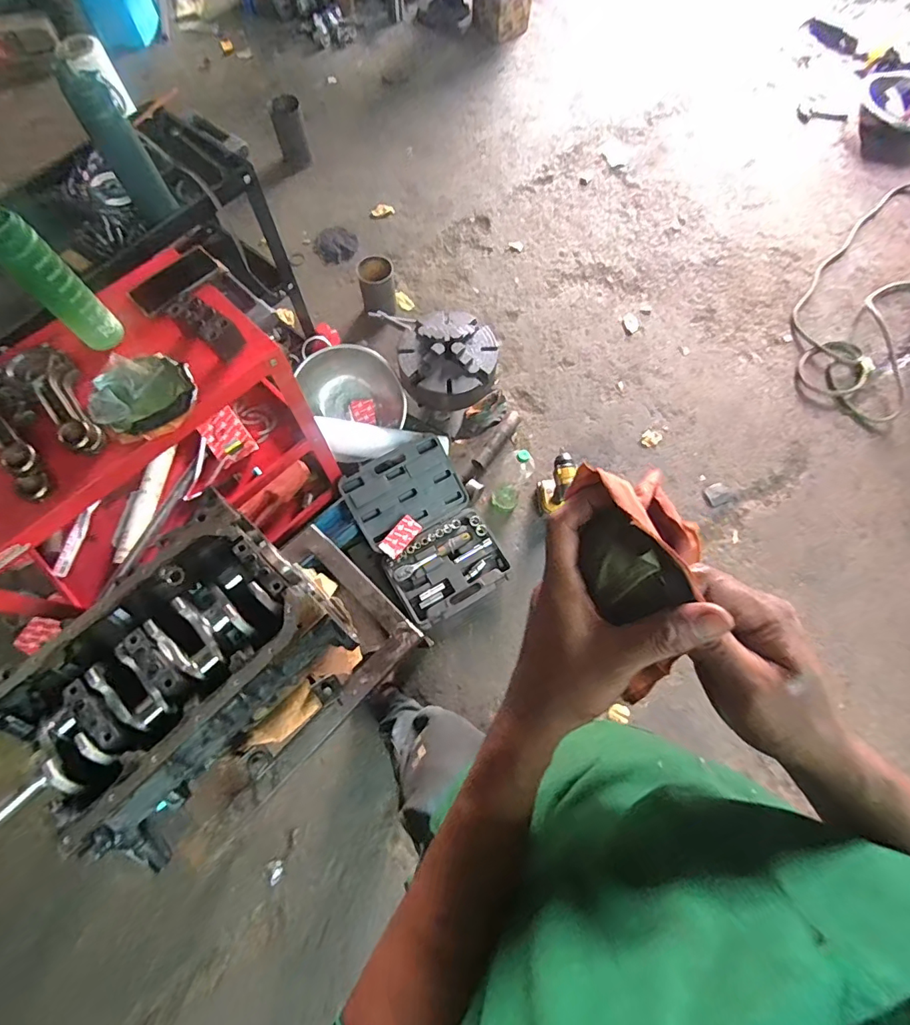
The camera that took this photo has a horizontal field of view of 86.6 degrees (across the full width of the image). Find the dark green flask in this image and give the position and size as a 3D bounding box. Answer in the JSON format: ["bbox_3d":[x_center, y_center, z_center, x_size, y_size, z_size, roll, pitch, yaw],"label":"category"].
[{"bbox_3d":[-0.606,-0.663,0.890,0.069,0.248,0.072,-43,76,-14],"label":"dark green flask"}]

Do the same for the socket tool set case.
[{"bbox_3d":[-0.083,0.047,1.410,0.322,0.121,0.483,-29,73,-10],"label":"socket tool set case"}]

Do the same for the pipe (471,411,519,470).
[{"bbox_3d":[0.141,-0.238,1.593,0.058,0.059,0.250,36,74,12],"label":"pipe"}]

